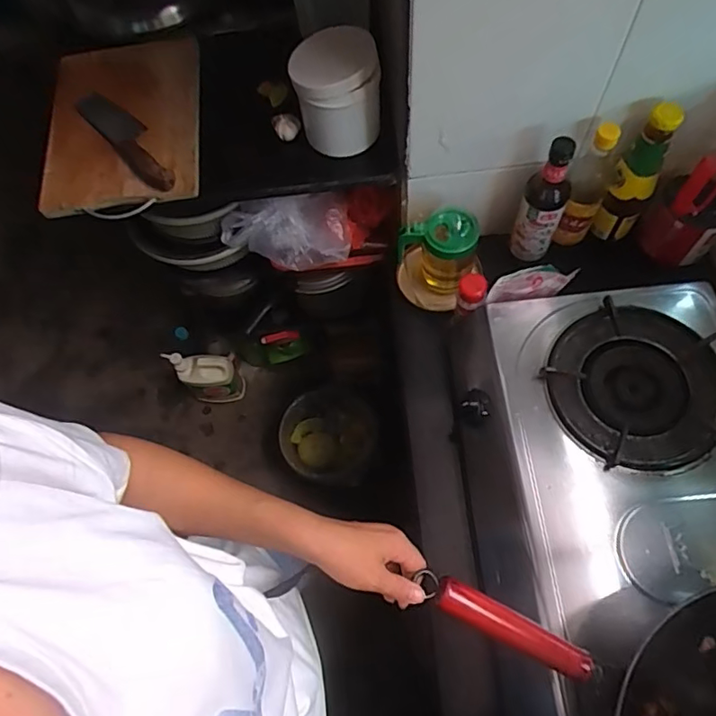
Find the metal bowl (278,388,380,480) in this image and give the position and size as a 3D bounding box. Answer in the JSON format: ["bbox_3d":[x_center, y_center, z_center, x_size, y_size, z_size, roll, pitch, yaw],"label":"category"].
[{"bbox_3d":[-0.081,0.200,1.444,0.251,0.092,0.238,-1,66,2],"label":"metal bowl"}]

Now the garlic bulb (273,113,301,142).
[{"bbox_3d":[-0.114,-0.374,0.889,0.043,0.038,0.036,-13,66,-3],"label":"garlic bulb"}]

